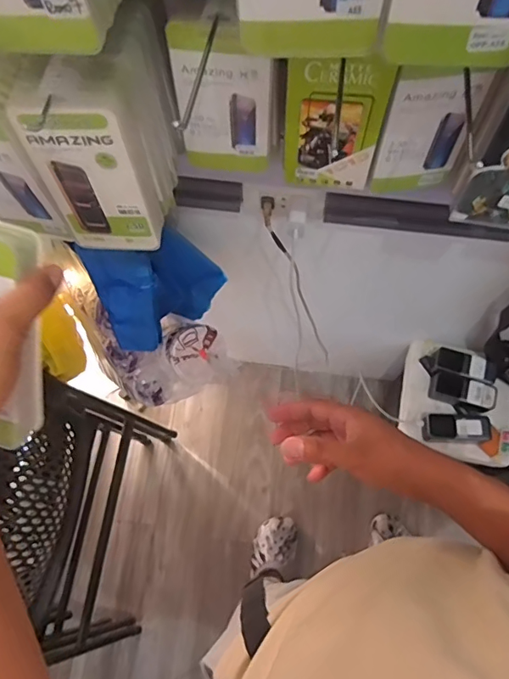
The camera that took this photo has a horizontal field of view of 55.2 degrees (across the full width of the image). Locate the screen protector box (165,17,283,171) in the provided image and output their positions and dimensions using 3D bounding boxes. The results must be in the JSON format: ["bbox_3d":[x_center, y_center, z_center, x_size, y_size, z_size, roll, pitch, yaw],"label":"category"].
[{"bbox_3d":[-0.025,-0.223,0.465,0.097,0.165,0.011,-1,69,1],"label":"screen protector box"}]

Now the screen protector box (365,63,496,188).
[{"bbox_3d":[0.160,-0.194,0.464,0.085,0.148,0.019,-7,69,-1],"label":"screen protector box"}]

